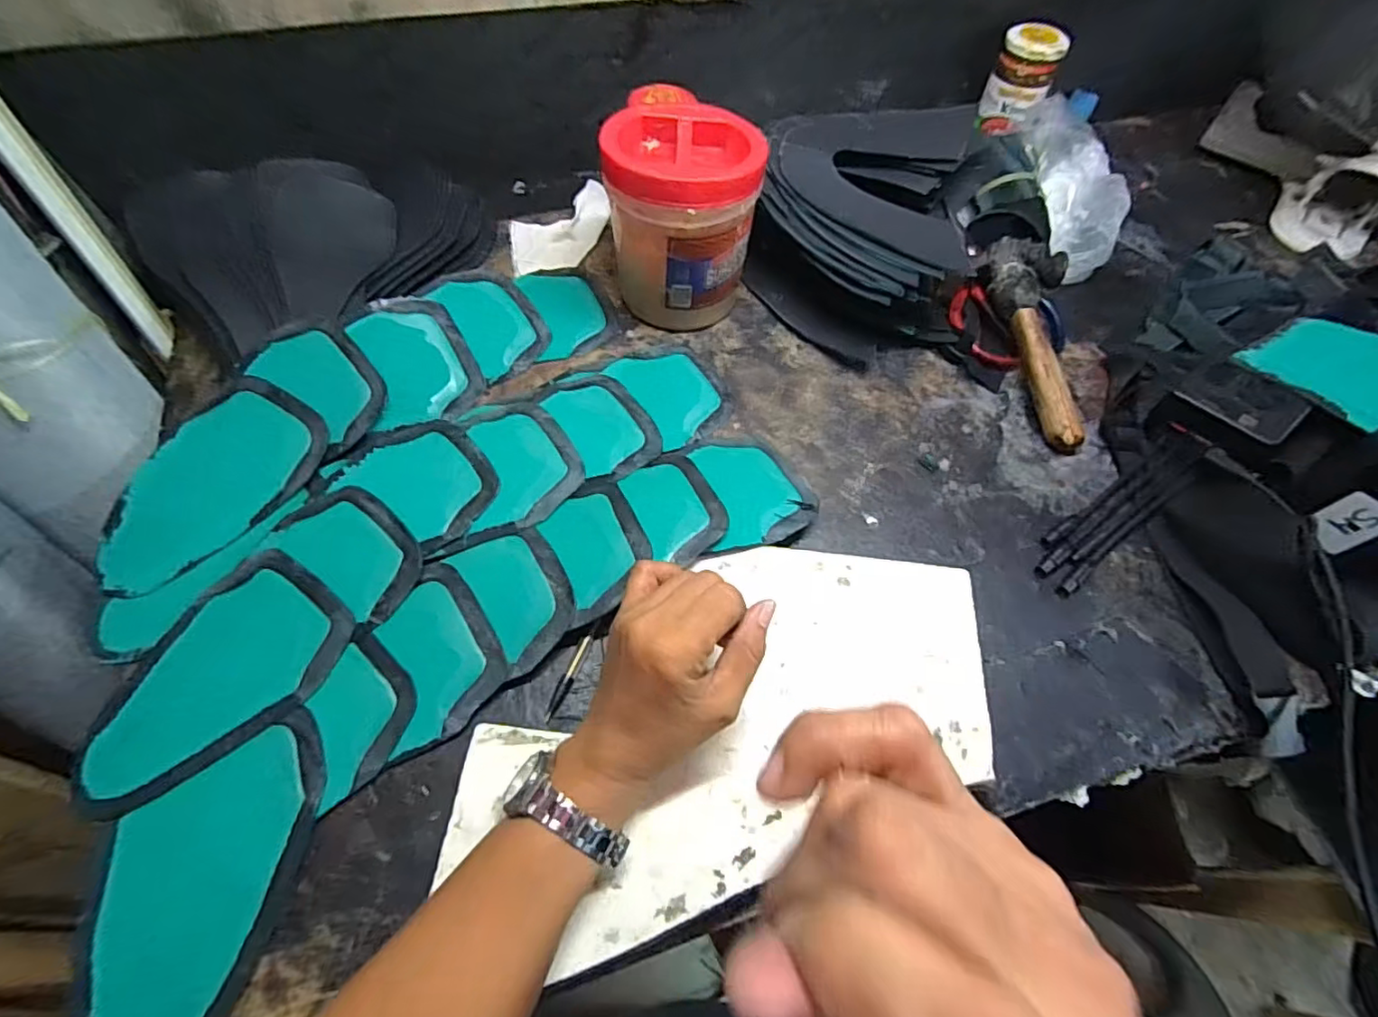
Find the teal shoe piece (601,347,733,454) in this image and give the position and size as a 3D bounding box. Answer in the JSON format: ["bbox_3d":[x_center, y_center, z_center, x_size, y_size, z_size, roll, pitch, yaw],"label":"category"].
[{"bbox_3d":[-0.013,-0.098,0.494,0.075,0.007,0.104,-28,66,-17],"label":"teal shoe piece"}]

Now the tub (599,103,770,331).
[{"bbox_3d":[-0.005,-0.229,0.487,0.111,0.131,0.103,1,61,-2],"label":"tub"}]

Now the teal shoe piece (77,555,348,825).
[{"bbox_3d":[-0.286,0.102,0.357,0.101,0.005,0.152,35,65,15],"label":"teal shoe piece"}]

